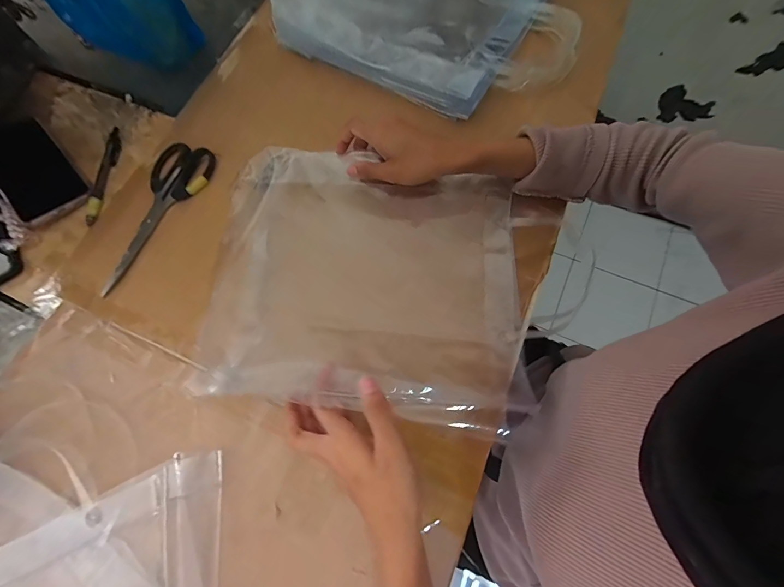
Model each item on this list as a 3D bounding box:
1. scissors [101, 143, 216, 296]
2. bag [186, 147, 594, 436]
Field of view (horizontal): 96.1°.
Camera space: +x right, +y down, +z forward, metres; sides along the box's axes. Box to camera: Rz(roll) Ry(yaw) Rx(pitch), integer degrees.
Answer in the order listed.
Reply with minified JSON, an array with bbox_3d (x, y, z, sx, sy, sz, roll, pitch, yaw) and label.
[{"bbox_3d":[-0.280,-0.094,0.406,0.081,0.013,0.194,22,73,11],"label":"scissors"},{"bbox_3d":[-0.005,-0.016,0.355,0.331,0.034,0.256,7,71,3],"label":"bag"}]

